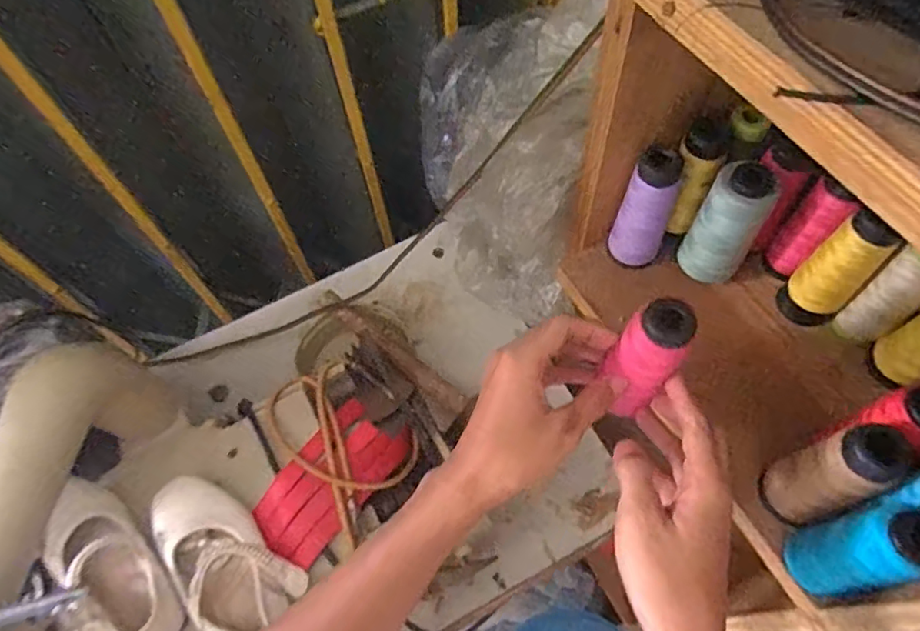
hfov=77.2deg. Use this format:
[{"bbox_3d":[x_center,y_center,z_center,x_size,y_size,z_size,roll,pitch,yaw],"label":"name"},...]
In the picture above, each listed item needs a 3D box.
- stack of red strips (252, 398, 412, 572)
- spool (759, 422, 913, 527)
[{"bbox_3d":[-0.122,0.163,0.574,0.088,0.045,0.161,34,69,20],"label":"stack of red strips"},{"bbox_3d":[0.234,0.102,0.368,0.037,0.114,0.039,-2,61,3],"label":"spool"}]

